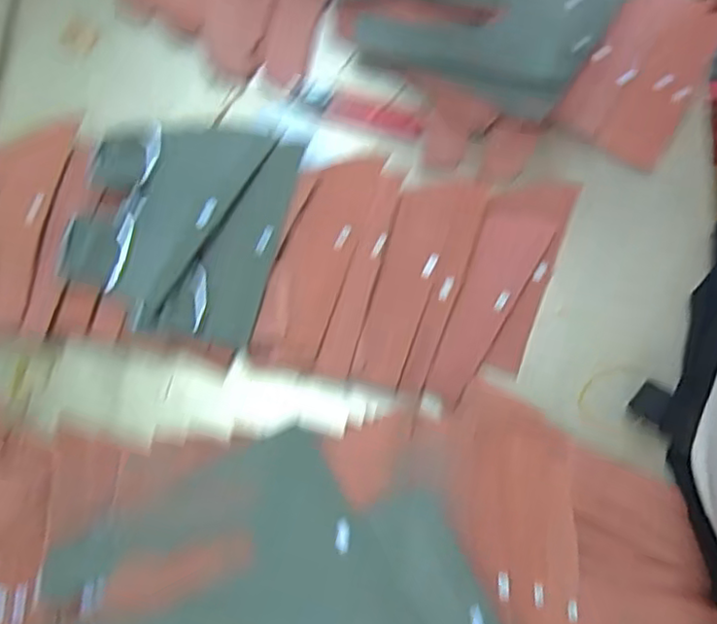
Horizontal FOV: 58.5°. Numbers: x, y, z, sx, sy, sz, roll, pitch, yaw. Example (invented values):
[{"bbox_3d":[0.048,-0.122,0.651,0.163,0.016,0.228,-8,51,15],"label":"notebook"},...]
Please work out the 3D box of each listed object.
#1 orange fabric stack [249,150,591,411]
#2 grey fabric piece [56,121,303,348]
[{"bbox_3d":[0.039,-0.027,0.429,0.183,0.029,0.160,14,76,3],"label":"orange fabric stack"},{"bbox_3d":[-0.115,-0.060,0.417,0.124,0.023,0.140,14,76,3],"label":"grey fabric piece"}]

